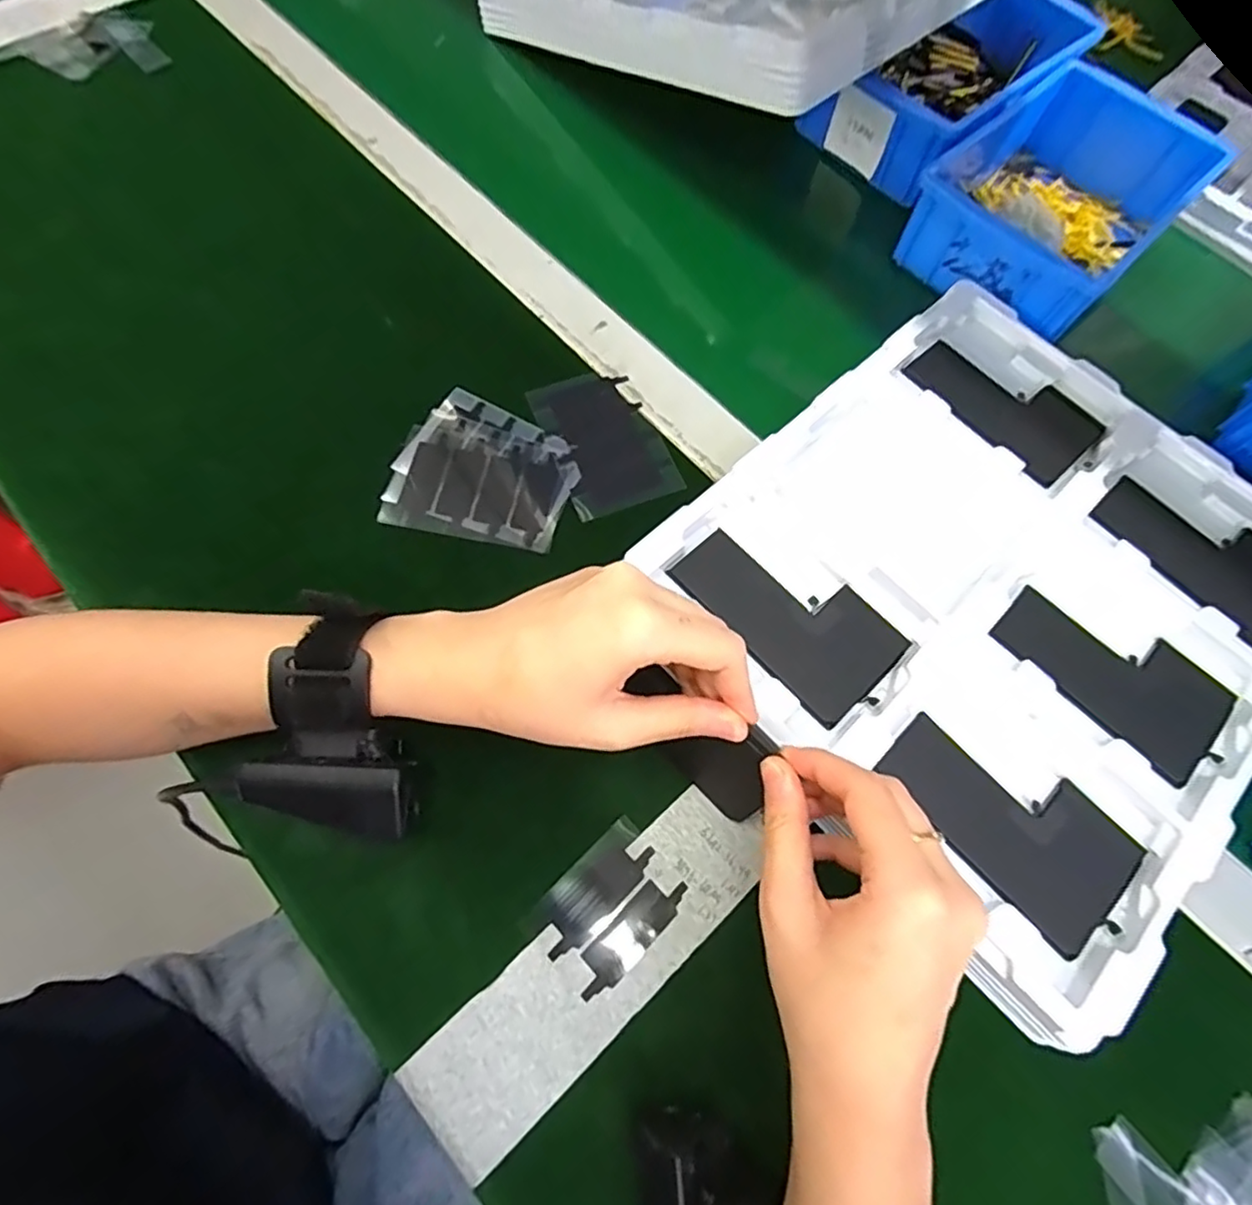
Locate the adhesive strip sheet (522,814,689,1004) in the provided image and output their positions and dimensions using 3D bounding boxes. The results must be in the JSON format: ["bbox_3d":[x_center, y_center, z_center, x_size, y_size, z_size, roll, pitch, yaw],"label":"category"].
[{"bbox_3d":[-0.007,0.134,0.279,0.061,0.004,0.046,-41,76,-19],"label":"adhesive strip sheet"}]

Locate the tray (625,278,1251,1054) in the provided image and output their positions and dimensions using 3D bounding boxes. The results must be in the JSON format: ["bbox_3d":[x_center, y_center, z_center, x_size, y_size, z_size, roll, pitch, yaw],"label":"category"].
[{"bbox_3d":[0.196,-0.013,0.329,0.308,0.033,0.272,-41,76,-18],"label":"tray"}]

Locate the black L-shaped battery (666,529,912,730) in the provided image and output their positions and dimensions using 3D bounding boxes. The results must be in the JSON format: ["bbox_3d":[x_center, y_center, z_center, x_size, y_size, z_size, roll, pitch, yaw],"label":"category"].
[{"bbox_3d":[0.081,0.003,0.313,0.063,0.007,0.105,-40,76,-18],"label":"black L-shaped battery"}]

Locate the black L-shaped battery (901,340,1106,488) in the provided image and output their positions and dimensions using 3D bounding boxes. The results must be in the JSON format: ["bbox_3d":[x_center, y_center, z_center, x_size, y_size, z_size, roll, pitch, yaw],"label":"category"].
[{"bbox_3d":[0.226,-0.121,0.381,0.070,0.011,0.106,-40,76,-18],"label":"black L-shaped battery"}]

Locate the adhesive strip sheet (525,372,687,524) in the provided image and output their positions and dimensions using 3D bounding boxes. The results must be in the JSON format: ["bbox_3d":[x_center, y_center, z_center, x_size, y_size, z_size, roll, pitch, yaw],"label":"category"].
[{"bbox_3d":[-0.013,-0.095,0.371,0.062,0.005,0.093,-22,71,-12],"label":"adhesive strip sheet"}]

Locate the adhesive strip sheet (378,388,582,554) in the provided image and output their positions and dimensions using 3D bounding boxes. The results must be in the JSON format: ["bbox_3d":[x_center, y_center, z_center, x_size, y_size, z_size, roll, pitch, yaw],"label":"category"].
[{"bbox_3d":[-0.079,-0.071,0.356,0.096,0.004,0.086,19,69,4],"label":"adhesive strip sheet"}]

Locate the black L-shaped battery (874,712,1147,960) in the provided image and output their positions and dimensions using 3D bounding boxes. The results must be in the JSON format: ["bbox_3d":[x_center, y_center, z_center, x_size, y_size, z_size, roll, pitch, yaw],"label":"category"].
[{"bbox_3d":[0.171,0.094,0.283,0.062,0.006,0.108,-42,76,-18],"label":"black L-shaped battery"}]

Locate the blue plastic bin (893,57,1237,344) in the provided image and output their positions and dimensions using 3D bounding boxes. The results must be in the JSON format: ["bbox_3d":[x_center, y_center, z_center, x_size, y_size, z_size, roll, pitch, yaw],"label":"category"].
[{"bbox_3d":[0.291,-0.271,0.435,0.201,0.058,0.129,-41,76,-18],"label":"blue plastic bin"}]

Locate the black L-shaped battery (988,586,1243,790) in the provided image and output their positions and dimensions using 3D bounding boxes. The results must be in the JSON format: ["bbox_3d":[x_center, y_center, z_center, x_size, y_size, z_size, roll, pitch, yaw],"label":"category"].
[{"bbox_3d":[0.242,0.033,0.315,0.110,0.009,0.063,41,70,12],"label":"black L-shaped battery"}]

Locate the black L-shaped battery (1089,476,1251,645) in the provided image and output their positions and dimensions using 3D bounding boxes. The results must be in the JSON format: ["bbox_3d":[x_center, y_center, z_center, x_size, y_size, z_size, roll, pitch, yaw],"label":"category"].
[{"bbox_3d":[0.312,-0.028,0.345,0.066,0.011,0.107,-40,76,-18],"label":"black L-shaped battery"}]

